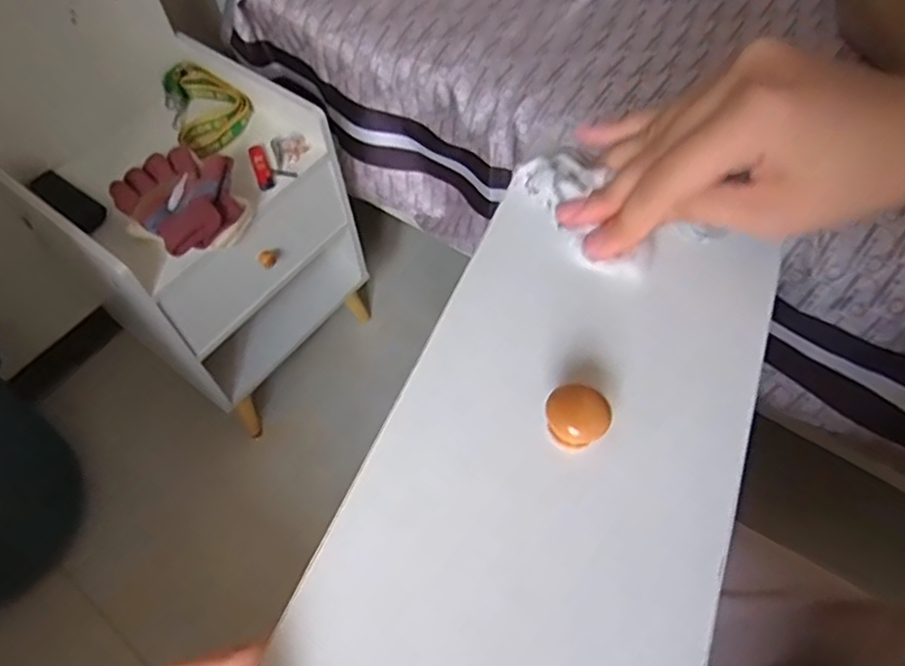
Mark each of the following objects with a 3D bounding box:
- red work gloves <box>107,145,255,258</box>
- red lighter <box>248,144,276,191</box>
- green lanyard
[{"bbox_3d":[-0.327,-0.164,0.819,0.140,0.057,0.159,-34,62,-16],"label":"red work gloves"},{"bbox_3d":[-0.252,-0.219,0.886,0.023,0.010,0.077,-21,59,-9],"label":"red lighter"},{"bbox_3d":[-0.344,-0.319,0.940,0.105,0.032,0.163,-27,60,-13],"label":"green lanyard"}]

